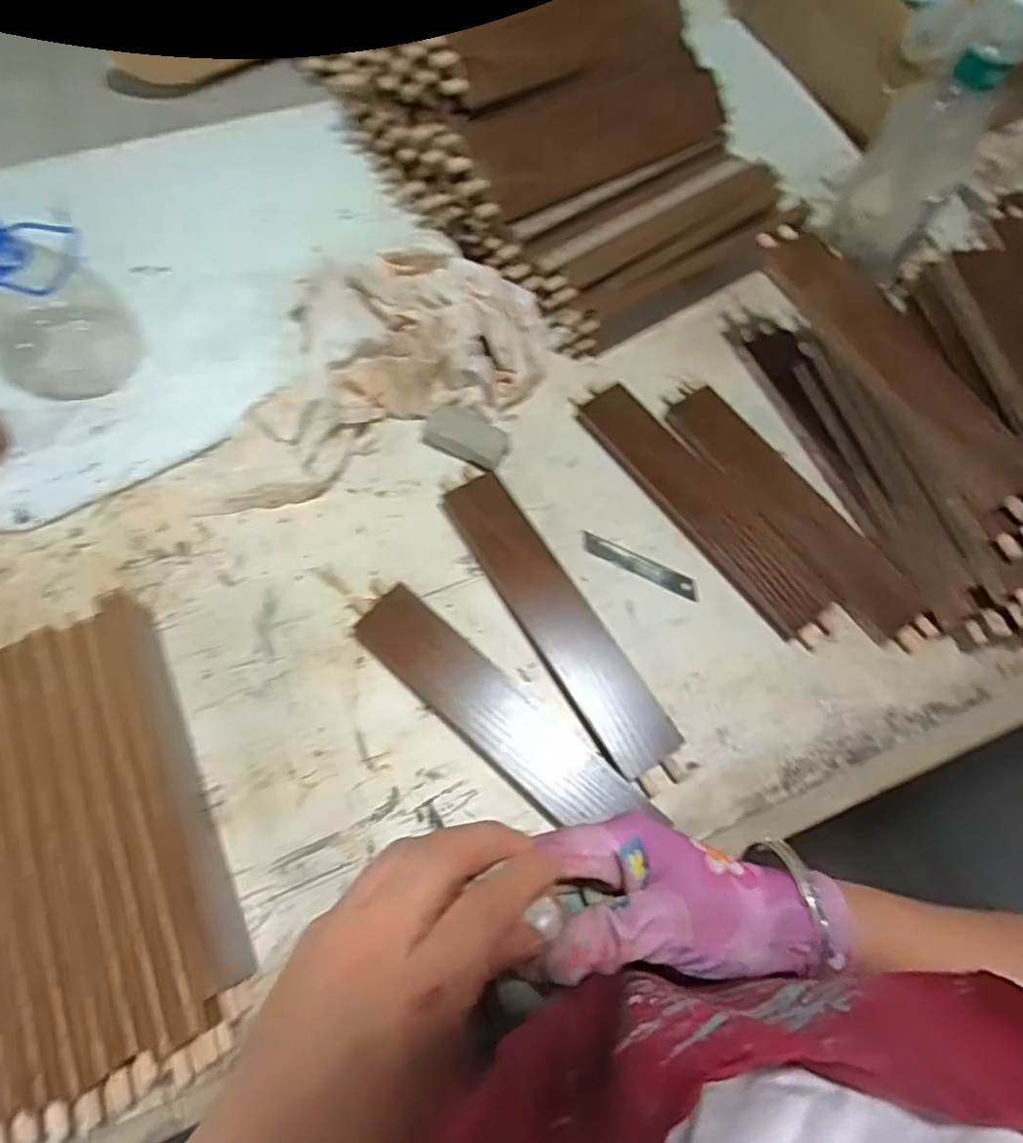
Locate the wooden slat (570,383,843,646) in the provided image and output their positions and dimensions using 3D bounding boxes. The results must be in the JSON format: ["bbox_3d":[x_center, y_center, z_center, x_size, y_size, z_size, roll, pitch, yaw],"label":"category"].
[{"bbox_3d":[0.155,-0.055,0.516,0.060,0.019,0.265,-32,72,-16],"label":"wooden slat"}]

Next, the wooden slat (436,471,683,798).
[{"bbox_3d":[0.032,0.033,0.472,0.052,0.020,0.272,-30,71,-15],"label":"wooden slat"}]

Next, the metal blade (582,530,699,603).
[{"bbox_3d":[0.101,-0.005,0.503,0.099,0.004,0.020,28,67,13],"label":"metal blade"}]

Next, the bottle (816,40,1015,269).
[{"bbox_3d":[0.325,-0.332,0.515,0.079,0.150,0.069,32,70,9],"label":"bottle"}]

